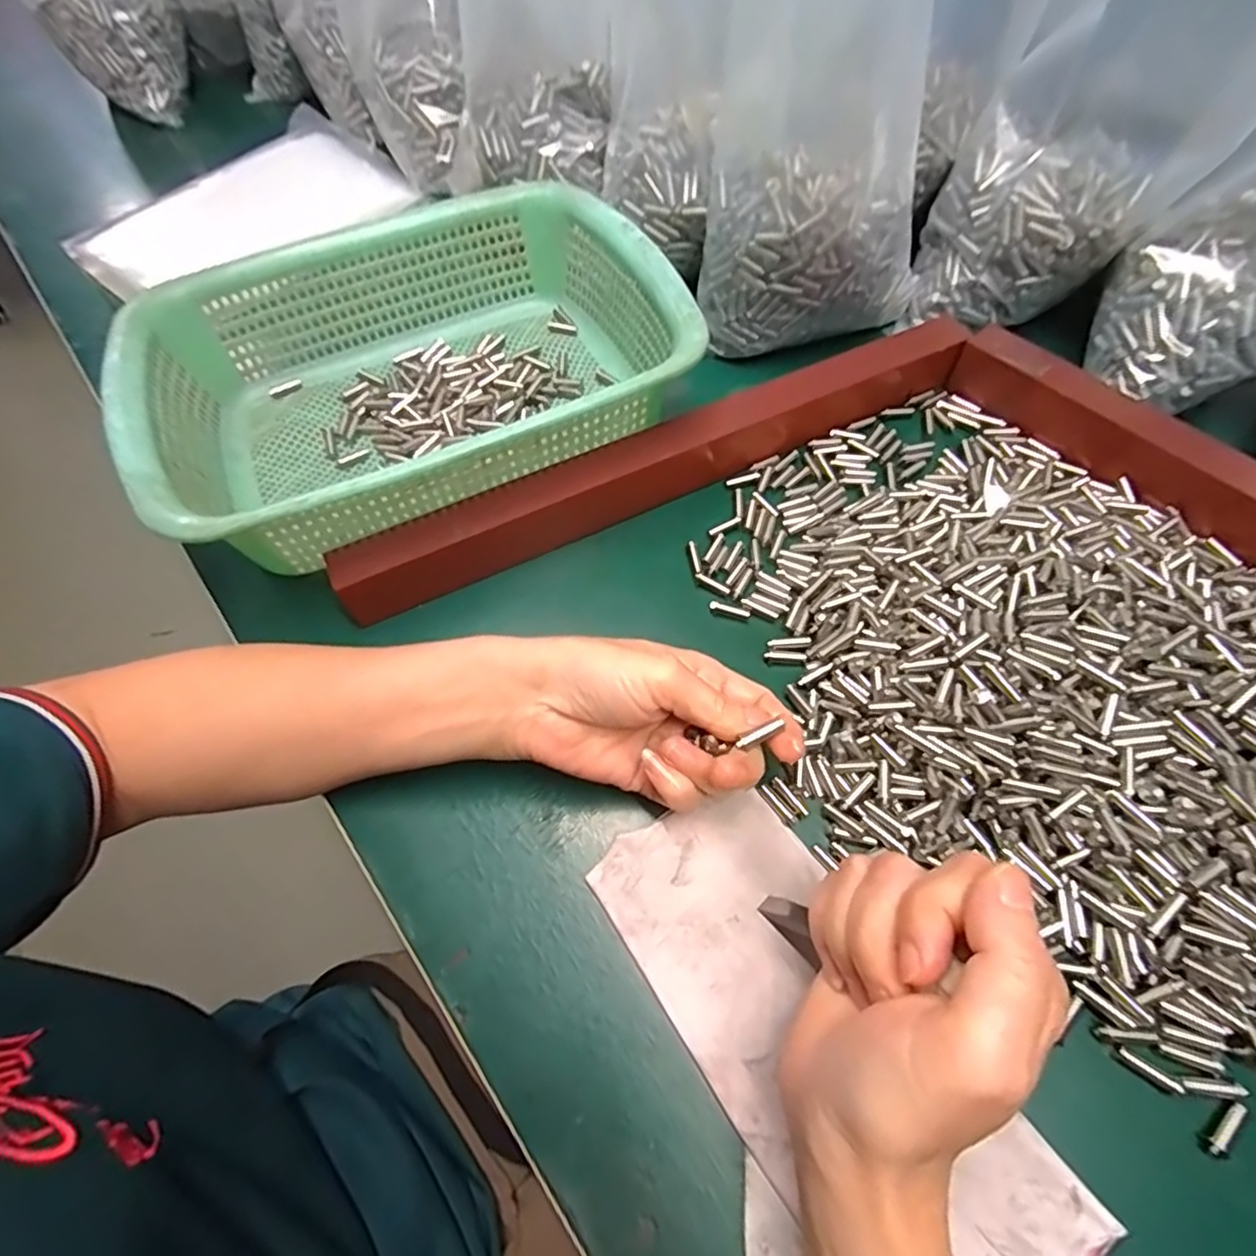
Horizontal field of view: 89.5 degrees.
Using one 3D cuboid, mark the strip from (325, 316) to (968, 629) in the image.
[{"bbox_3d":[0.025,-0.097,0.369,0.384,0.039,0.027,-24,62,-10],"label":"strip"}]

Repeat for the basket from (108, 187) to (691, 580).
[{"bbox_3d":[-0.123,-0.152,0.377,0.288,0.084,0.217,-25,63,-10],"label":"basket"}]

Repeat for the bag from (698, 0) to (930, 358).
[{"bbox_3d":[0.120,-0.287,0.370,0.138,0.197,0.132,15,63,11],"label":"bag"}]

